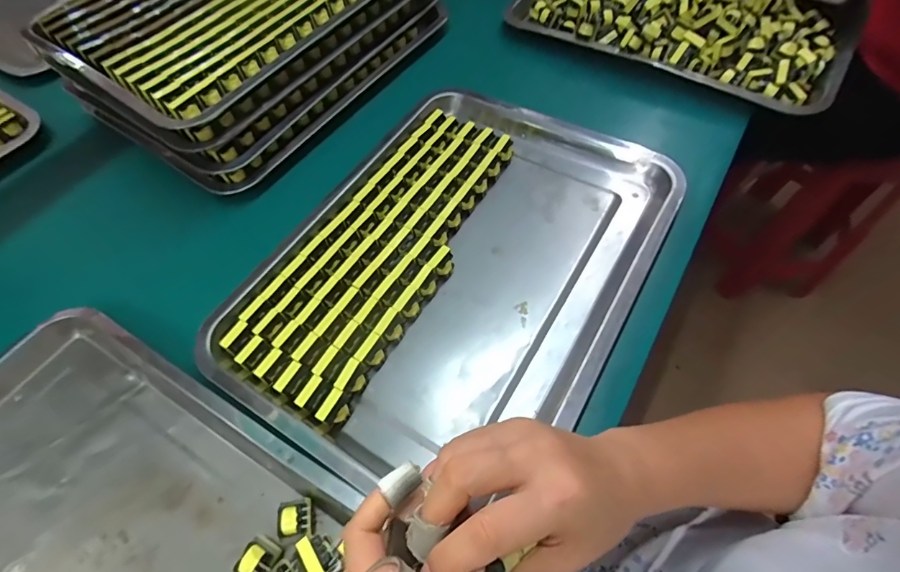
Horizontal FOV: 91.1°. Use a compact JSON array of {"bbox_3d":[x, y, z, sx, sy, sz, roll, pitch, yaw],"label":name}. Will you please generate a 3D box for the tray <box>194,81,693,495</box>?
[{"bbox_3d":[0.008,-0.030,0.391,0.287,0.029,0.389,28,64,17],"label":"tray"}]

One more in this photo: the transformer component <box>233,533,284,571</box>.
[{"bbox_3d":[-0.119,0.174,0.280,0.022,0.021,0.024,23,64,15],"label":"transformer component"}]

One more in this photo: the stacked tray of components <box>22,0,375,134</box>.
[{"bbox_3d":[-0.234,-0.351,0.505,0.283,0.026,0.423,30,65,17],"label":"stacked tray of components"}]

